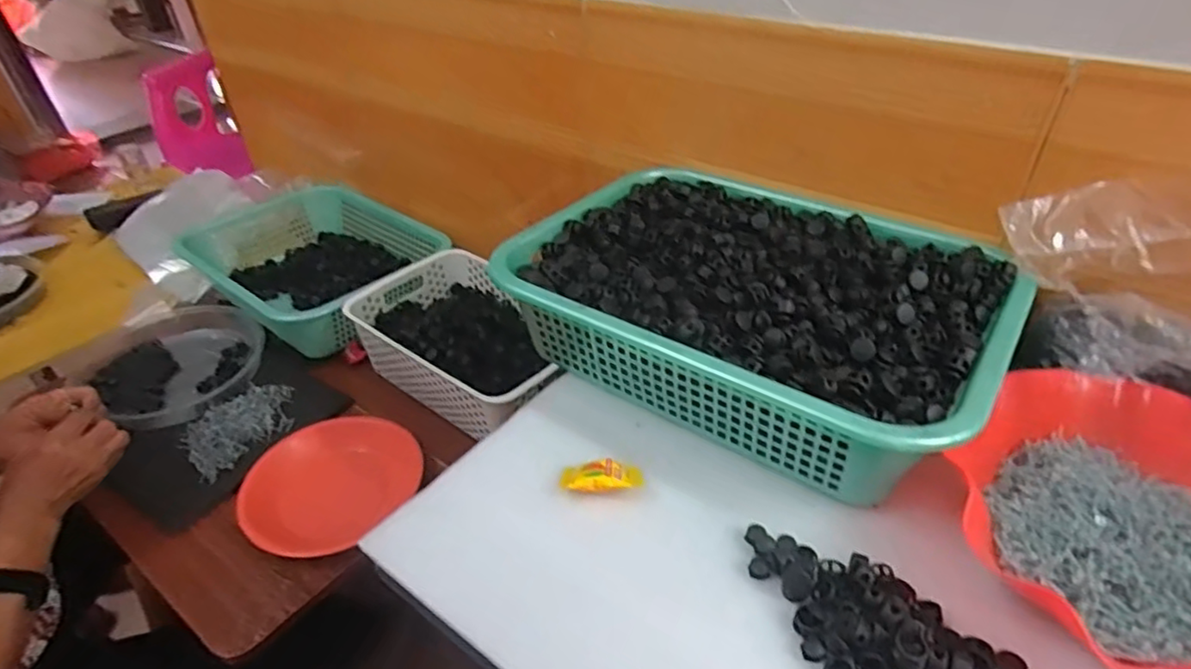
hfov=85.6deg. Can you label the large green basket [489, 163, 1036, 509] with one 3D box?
[{"bbox_3d":[0.133,-0.029,0.562,0.384,0.087,0.282,23,45,29],"label":"large green basket"}]

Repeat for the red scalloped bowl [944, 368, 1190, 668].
[{"bbox_3d":[0.335,0.119,0.393,0.216,0.055,0.214,-24,43,-25],"label":"red scalloped bowl"}]

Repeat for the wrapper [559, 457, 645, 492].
[{"bbox_3d":[0.005,0.101,0.464,0.057,0.008,0.024,-2,38,1],"label":"wrapper"}]

